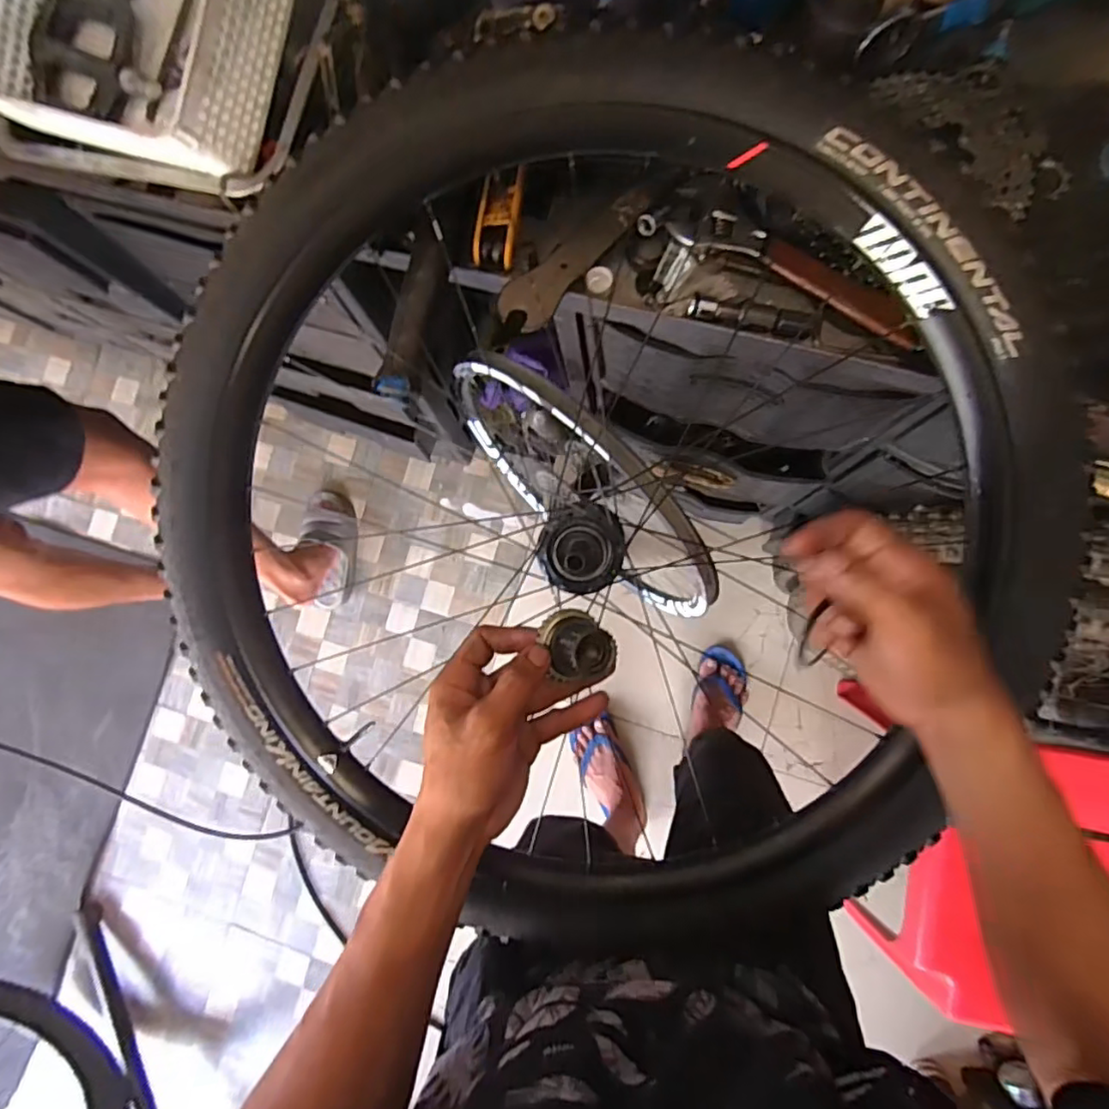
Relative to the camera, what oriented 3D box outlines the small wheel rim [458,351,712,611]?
[{"bbox_3d":[0.024,-0.114,1.084,0.615,0.563,0.045,42,77,16],"label":"small wheel rim"}]

